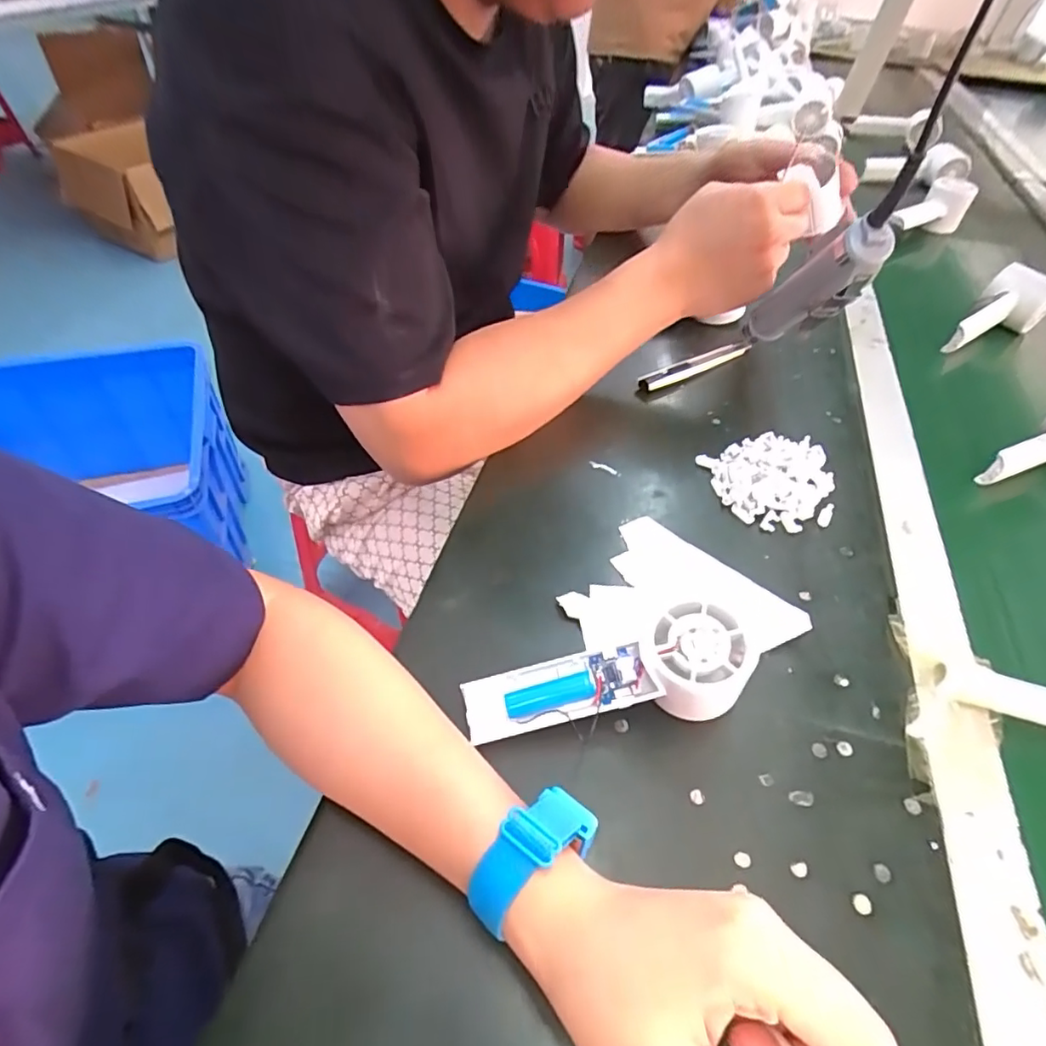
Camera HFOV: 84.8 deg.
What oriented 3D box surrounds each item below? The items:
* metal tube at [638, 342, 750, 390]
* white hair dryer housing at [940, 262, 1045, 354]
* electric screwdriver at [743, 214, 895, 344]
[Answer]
[{"bbox_3d":[0.169,-0.154,0.564,0.140,0.015,0.014,-23,55,-24],"label":"metal tube"},{"bbox_3d":[0.520,-0.232,0.644,0.153,0.054,0.060,-28,55,-10],"label":"white hair dryer housing"},{"bbox_3d":[0.226,-0.181,0.473,0.029,0.207,0.038,3,91,-1],"label":"electric screwdriver"}]

